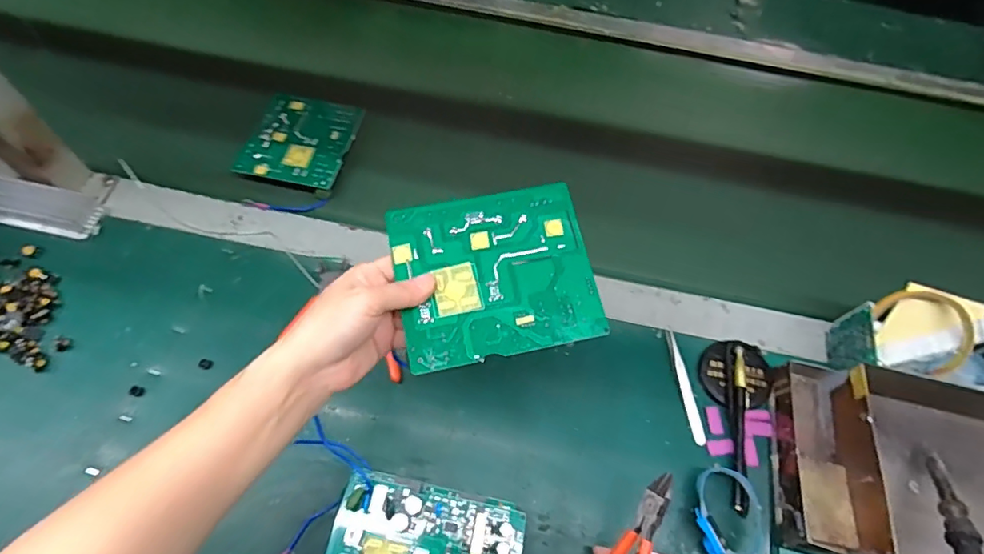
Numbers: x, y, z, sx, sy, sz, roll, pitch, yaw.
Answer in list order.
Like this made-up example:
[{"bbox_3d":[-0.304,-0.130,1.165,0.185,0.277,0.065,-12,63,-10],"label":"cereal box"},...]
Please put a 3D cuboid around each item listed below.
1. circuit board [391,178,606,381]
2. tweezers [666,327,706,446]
[{"bbox_3d":[0.002,-0.005,0.349,0.130,0.004,0.114,-10,71,-8],"label":"circuit board"},{"bbox_3d":[0.189,0.104,0.504,0.012,0.008,0.113,-5,62,-6],"label":"tweezers"}]

